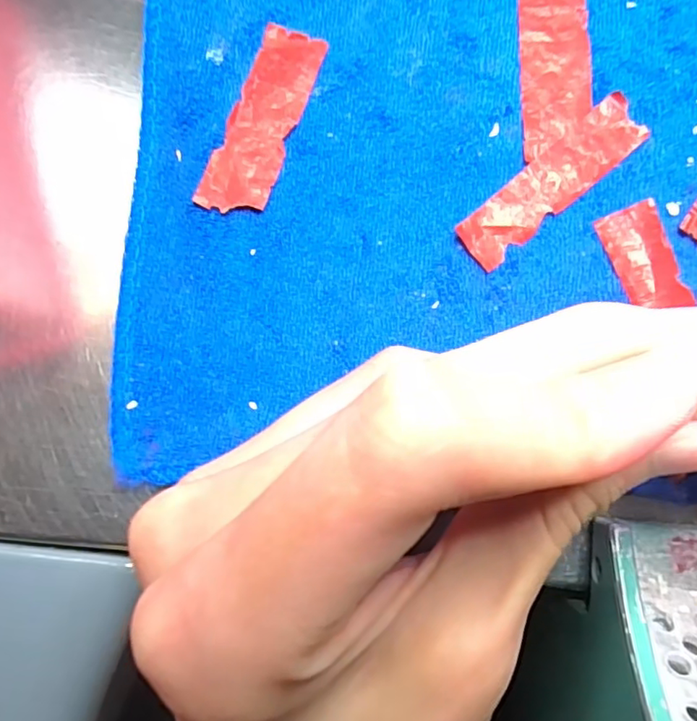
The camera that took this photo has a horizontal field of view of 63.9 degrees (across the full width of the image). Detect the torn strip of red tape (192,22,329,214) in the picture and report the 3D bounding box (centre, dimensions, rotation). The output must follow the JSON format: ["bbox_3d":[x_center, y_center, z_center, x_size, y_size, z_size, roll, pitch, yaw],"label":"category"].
[{"bbox_3d":[-0.025,-0.069,0.162,0.018,0.005,0.058,19,84,7],"label":"torn strip of red tape"}]

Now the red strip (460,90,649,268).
[{"bbox_3d":[0.056,-0.049,0.154,0.058,0.004,0.016,-40,81,-2],"label":"red strip"}]

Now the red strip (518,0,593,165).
[{"bbox_3d":[0.059,-0.085,0.158,0.019,0.004,0.057,0,81,4],"label":"red strip"}]

